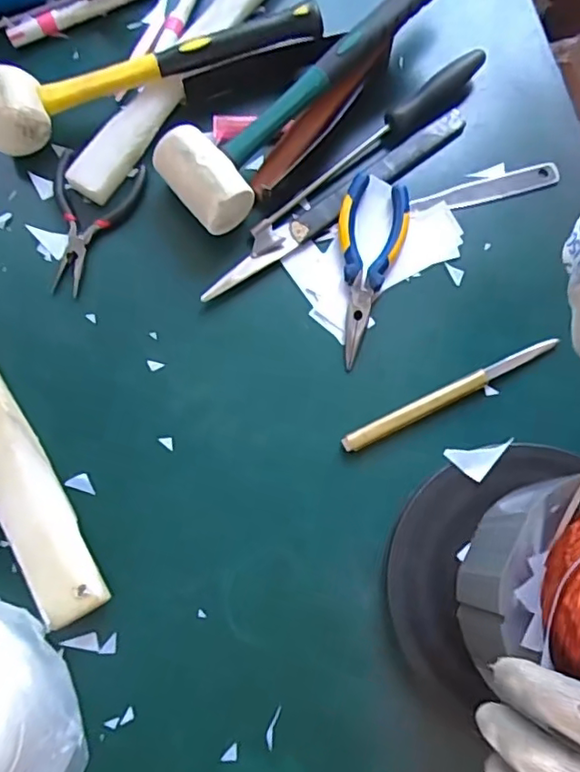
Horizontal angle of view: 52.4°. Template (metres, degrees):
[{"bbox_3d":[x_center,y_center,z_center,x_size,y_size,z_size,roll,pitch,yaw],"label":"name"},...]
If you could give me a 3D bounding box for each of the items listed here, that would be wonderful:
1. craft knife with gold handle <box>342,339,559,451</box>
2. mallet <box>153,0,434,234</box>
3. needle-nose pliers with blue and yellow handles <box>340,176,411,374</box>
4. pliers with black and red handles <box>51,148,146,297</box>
[{"bbox_3d":[0.121,0.005,0.443,0.179,0.007,0.015,-27,77,-6],"label":"craft knife with gold handle"},{"bbox_3d":[0.016,-0.250,0.475,0.081,0.067,0.295,42,80,10],"label":"mallet"},{"bbox_3d":[0.058,-0.093,0.462,0.052,0.019,0.148,12,76,4],"label":"needle-nose pliers with blue and yellow handles"},{"bbox_3d":[-0.169,-0.134,0.478,0.076,0.008,0.121,13,76,4],"label":"pliers with black and red handles"}]

